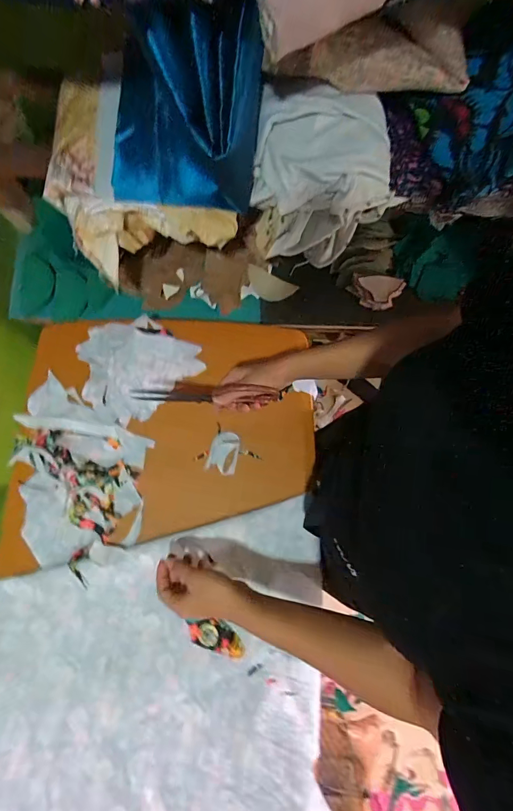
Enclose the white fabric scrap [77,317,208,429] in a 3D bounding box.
[{"bbox_3d":[-0.210,-0.064,0.625,0.187,0.029,0.172,32,80,7],"label":"white fabric scrap"}]

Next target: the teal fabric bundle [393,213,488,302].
[{"bbox_3d":[0.357,-0.295,0.734,0.157,0.106,0.121,23,78,2],"label":"teal fabric bundle"}]

